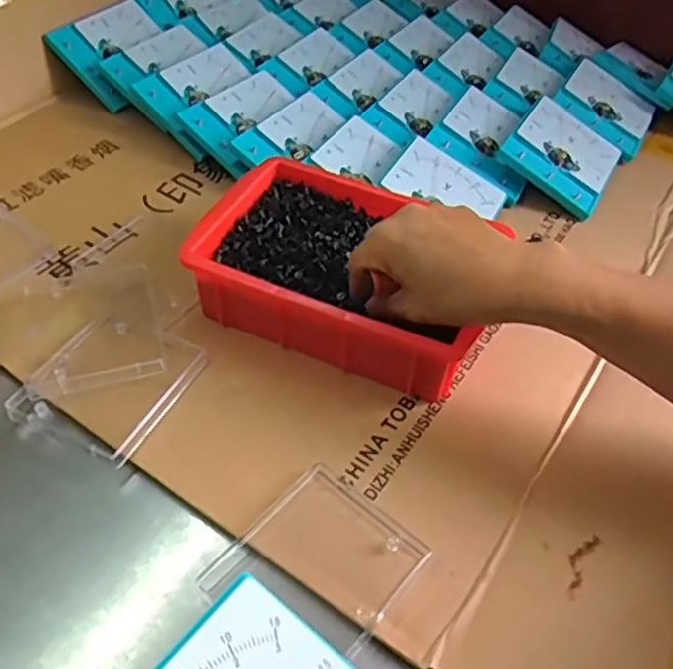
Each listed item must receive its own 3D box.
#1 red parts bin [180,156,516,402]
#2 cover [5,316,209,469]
[{"bbox_3d":[0.007,-0.046,0.453,0.192,0.057,0.127,19,52,14],"label":"red parts bin"},{"bbox_3d":[-0.144,0.028,0.413,0.090,0.017,0.095,19,49,12],"label":"cover"}]

